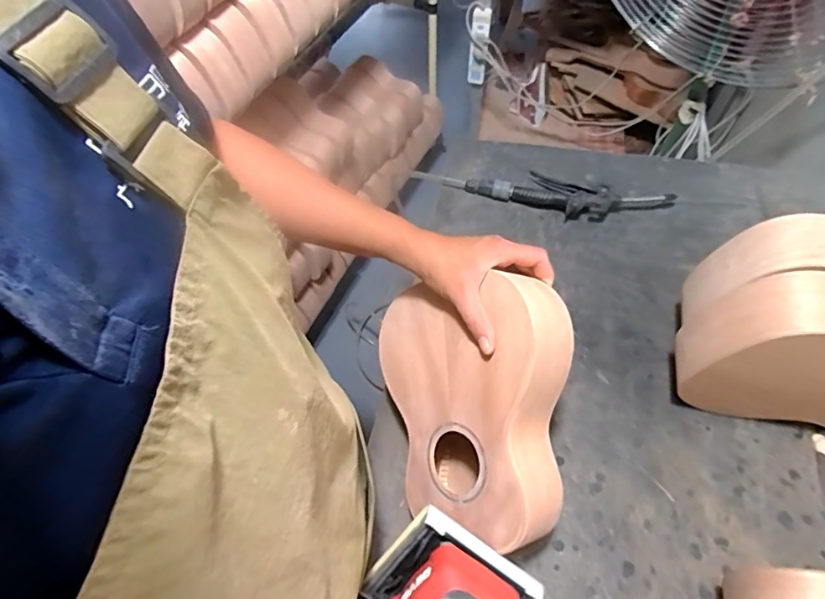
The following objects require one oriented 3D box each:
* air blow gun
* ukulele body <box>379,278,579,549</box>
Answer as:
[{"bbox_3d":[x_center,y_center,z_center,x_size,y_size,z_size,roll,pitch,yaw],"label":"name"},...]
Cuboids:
[{"bbox_3d":[0.248,-0.173,0.786,0.318,0.036,0.089,18,59,14],"label":"air blow gun"},{"bbox_3d":[0.059,0.104,0.507,0.200,0.066,0.234,-6,82,41],"label":"ukulele body"}]

